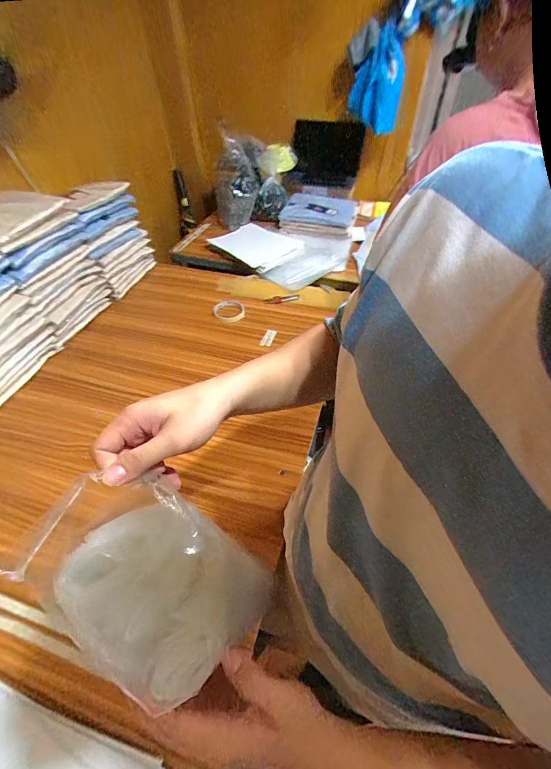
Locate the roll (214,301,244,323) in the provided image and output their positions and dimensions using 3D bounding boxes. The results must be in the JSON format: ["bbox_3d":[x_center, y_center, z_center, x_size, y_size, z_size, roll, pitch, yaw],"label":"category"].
[{"bbox_3d":[-0.129,-0.207,0.953,0.083,0.012,0.096,-10,50,-9],"label":"roll"}]

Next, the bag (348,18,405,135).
[{"bbox_3d":[0.331,-0.982,1.111,0.158,0.250,0.053,11,50,9],"label":"bag"}]

